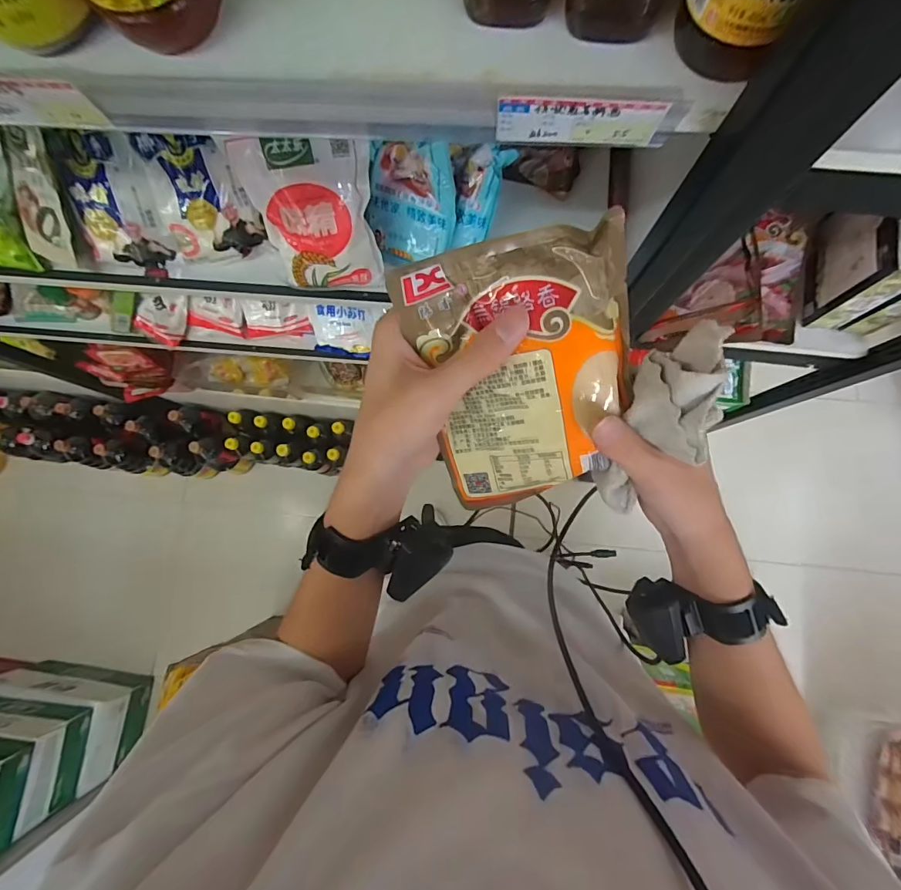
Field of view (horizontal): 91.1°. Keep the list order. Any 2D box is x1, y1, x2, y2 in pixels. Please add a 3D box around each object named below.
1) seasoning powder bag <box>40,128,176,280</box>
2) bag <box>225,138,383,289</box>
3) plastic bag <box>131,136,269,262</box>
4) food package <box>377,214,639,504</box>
[{"bbox_3d":[-0.409,-0.289,0.540,0.097,0.157,0.024,0,40,-5],"label":"seasoning powder bag"},{"bbox_3d":[-0.154,-0.254,0.506,0.134,0.164,0.031,-6,45,-4],"label":"bag"},{"bbox_3d":[-0.298,-0.292,0.536,0.120,0.133,0.028,1,39,-3],"label":"plastic bag"},{"bbox_3d":[0.046,-0.035,0.264,0.121,0.023,0.162,-9,115,13],"label":"food package"}]

